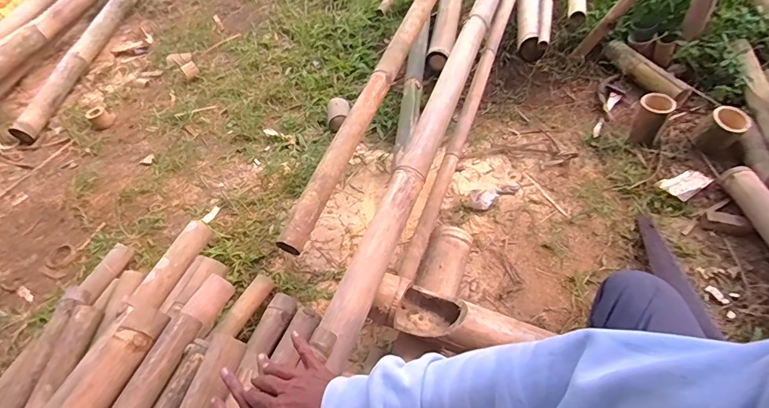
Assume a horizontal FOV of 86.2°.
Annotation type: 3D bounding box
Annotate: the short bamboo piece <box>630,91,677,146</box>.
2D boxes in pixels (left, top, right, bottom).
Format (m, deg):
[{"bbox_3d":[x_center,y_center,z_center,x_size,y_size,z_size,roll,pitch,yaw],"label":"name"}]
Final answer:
[{"bbox_3d":[0.678,-0.211,1.057,0.074,0.120,0.088,32,63,30],"label":"short bamboo piece"}]

